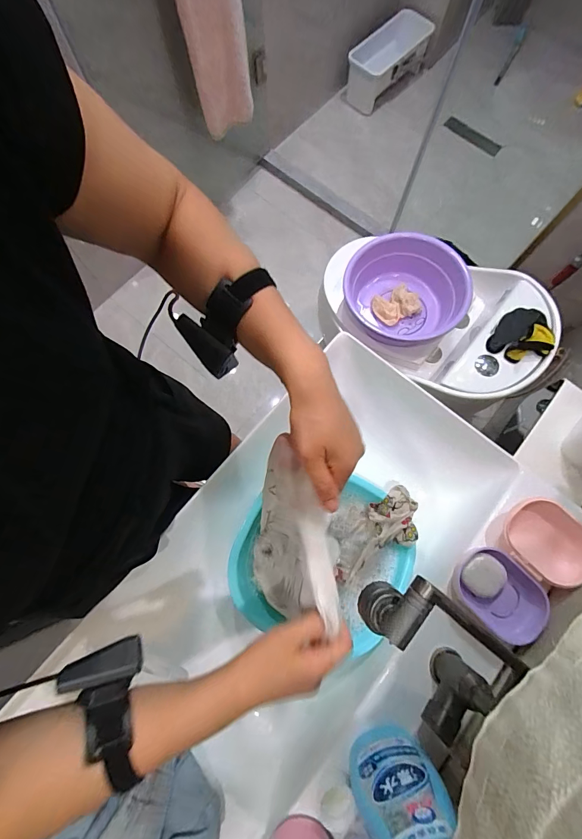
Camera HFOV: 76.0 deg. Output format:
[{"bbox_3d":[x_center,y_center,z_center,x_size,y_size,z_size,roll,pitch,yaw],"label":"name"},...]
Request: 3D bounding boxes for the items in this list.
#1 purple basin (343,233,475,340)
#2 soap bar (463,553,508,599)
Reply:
[{"bbox_3d":[0.326,-0.344,1.048,0.307,0.156,0.297,0,77,-1],"label":"purple basin"},{"bbox_3d":[0.276,0.224,0.532,0.059,0.025,0.057,0,77,-1],"label":"soap bar"}]

